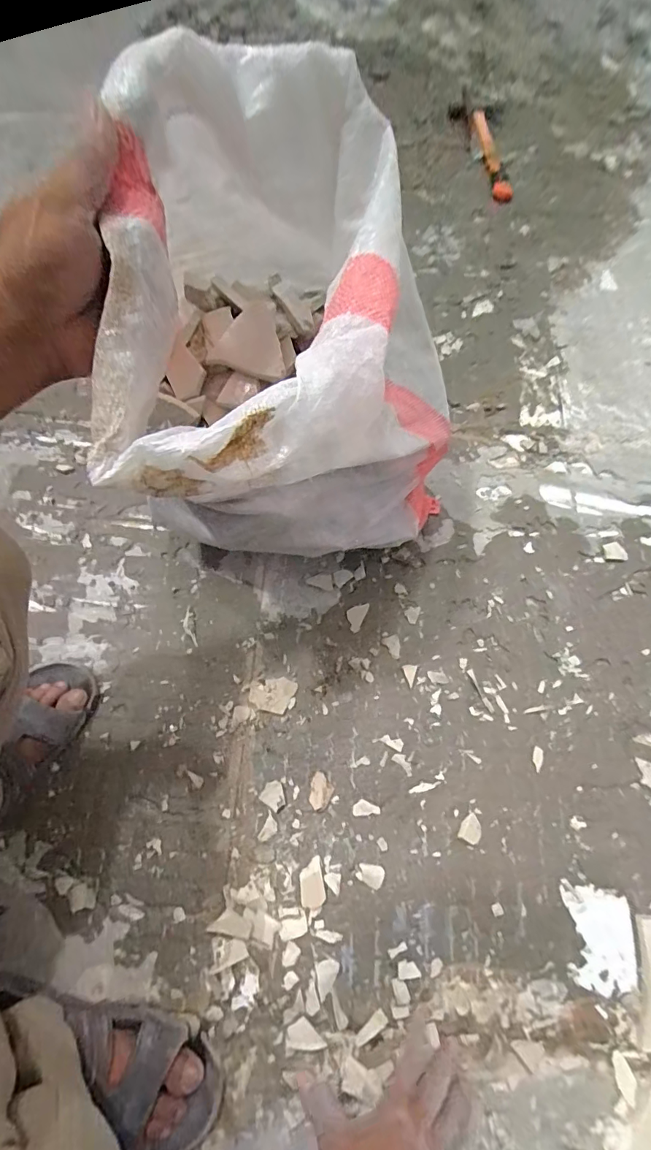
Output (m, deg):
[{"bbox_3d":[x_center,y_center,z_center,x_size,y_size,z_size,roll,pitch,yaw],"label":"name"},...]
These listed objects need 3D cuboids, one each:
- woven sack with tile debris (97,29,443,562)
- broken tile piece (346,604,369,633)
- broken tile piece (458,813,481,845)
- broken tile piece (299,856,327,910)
[{"bbox_3d":[-0.035,-0.201,0.438,0.340,0.331,0.287,-25,72,-11],"label":"woven sack with tile debris"},{"bbox_3d":[0.043,0.058,0.651,0.024,0.004,0.044,23,70,7],"label":"broken tile piece"},{"bbox_3d":[0.180,0.312,0.564,0.026,0.004,0.032,22,70,7],"label":"broken tile piece"},{"bbox_3d":[-0.016,0.362,0.536,0.028,0.004,0.050,-8,70,-5],"label":"broken tile piece"}]

